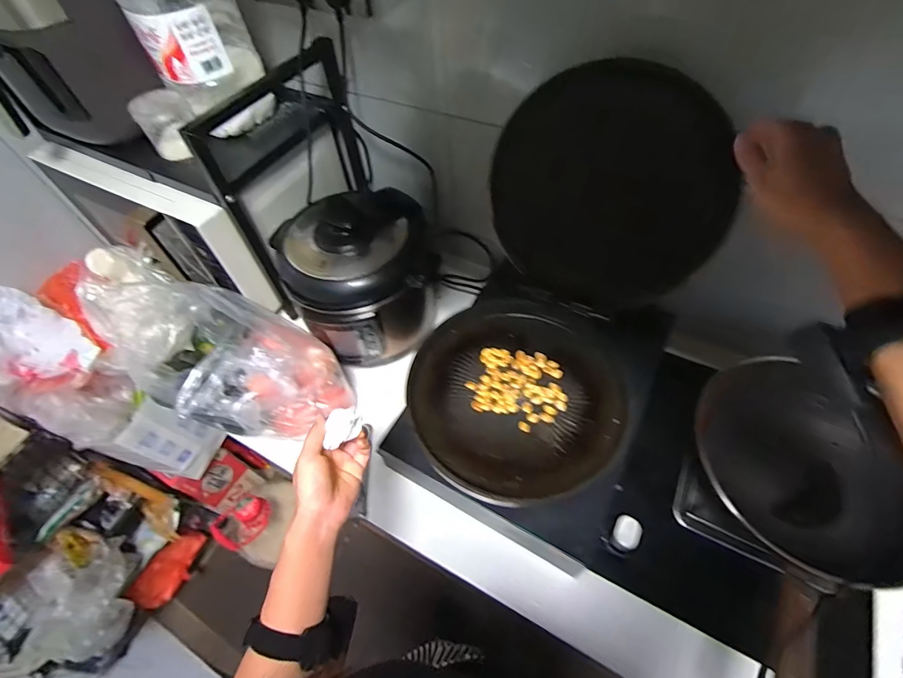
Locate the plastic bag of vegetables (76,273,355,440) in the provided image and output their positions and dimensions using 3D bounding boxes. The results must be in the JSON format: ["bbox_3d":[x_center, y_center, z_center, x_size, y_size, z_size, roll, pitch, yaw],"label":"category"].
[{"bbox_3d":[-0.396,0.018,0.726,0.402,0.176,0.225,22,60,17],"label":"plastic bag of vegetables"}]

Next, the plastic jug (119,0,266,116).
[{"bbox_3d":[-0.422,-0.532,0.642,0.158,0.279,0.133,-25,58,-13],"label":"plastic jug"}]

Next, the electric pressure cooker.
[{"bbox_3d":[-0.158,-0.109,0.791,0.245,0.236,0.240,-16,56,-8],"label":"electric pressure cooker"}]

